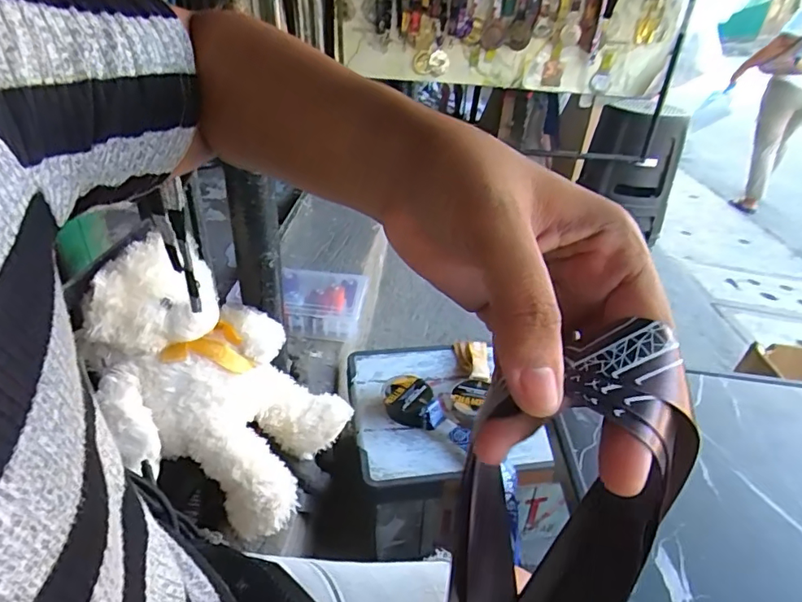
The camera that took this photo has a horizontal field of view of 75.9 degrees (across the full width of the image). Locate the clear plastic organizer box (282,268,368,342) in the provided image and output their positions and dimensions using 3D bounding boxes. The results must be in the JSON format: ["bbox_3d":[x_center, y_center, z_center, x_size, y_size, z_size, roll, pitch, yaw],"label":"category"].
[{"bbox_3d":[-0.145,0.005,0.958,0.154,0.067,0.134,6,33,3],"label":"clear plastic organizer box"}]

